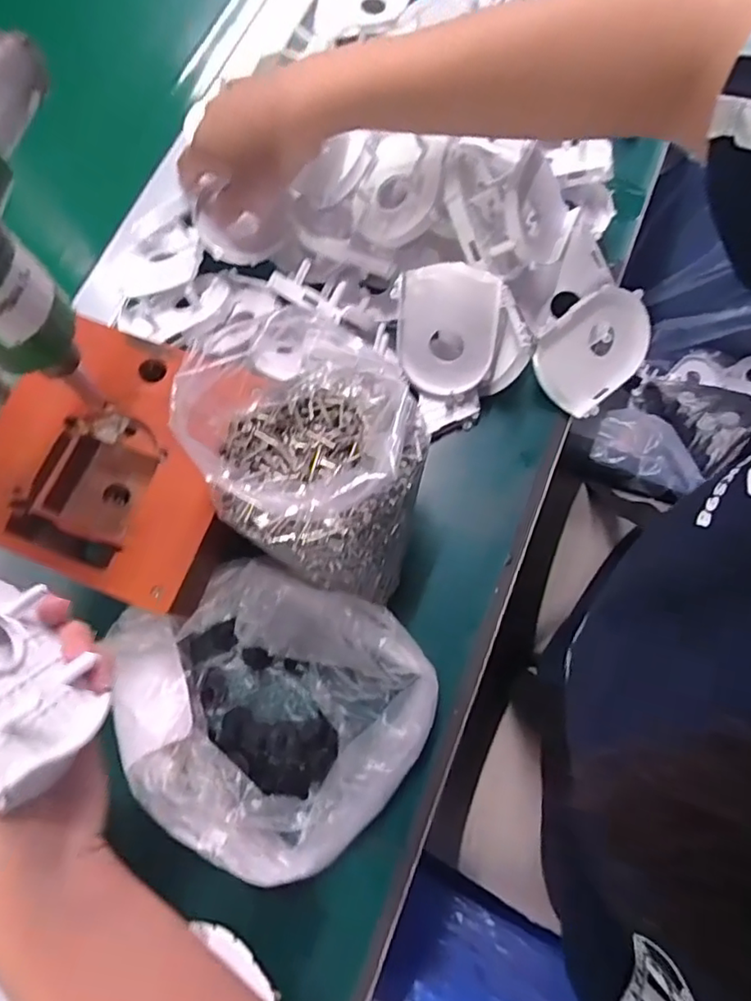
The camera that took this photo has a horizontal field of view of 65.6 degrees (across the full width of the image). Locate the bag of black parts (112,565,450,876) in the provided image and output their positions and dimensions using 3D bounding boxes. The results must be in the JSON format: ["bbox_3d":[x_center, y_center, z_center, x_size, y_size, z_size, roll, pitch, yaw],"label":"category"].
[{"bbox_3d":[-0.073,0.120,0.340,0.195,0.067,0.162,25,75,8],"label":"bag of black parts"}]

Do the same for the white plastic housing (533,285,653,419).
[{"bbox_3d":[0.152,-0.107,0.411,0.083,0.025,0.065,-41,106,2],"label":"white plastic housing"}]

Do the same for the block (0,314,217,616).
[{"bbox_3d":[-0.156,-0.022,0.364,0.155,0.051,0.148,20,74,7],"label":"block"}]

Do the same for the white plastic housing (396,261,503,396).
[{"bbox_3d":[0.049,-0.117,0.400,0.066,0.082,0.024,12,30,10],"label":"white plastic housing"}]

